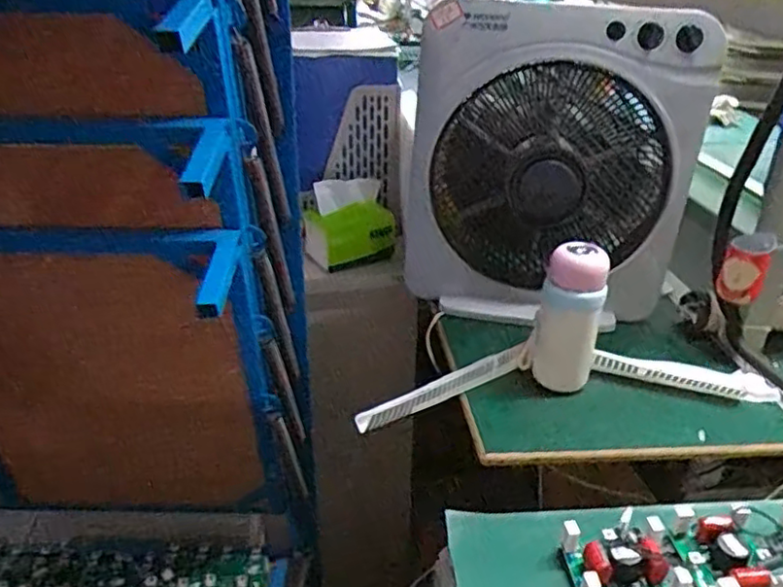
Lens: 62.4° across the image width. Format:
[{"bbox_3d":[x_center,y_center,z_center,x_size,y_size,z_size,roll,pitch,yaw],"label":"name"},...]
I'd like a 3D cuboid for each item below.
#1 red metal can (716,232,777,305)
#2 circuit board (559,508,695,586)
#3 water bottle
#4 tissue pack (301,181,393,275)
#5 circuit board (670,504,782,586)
[{"bbox_3d":[0.448,-0.032,0.820,0.052,0.080,0.047,16,32,26],"label":"red metal can"},{"bbox_3d":[0.198,0.221,0.537,0.094,0.051,0.091,-1,29,-3],"label":"circuit board"},{"bbox_3d":[0.215,0.029,0.782,0.070,0.175,0.055,10,30,16],"label":"water bottle"},{"bbox_3d":[-0.075,-0.119,1.121,0.150,0.136,0.068,-6,29,-11],"label":"tissue pack"},{"bbox_3d":[0.294,0.225,0.548,0.084,0.032,0.087,2,29,3],"label":"circuit board"}]

